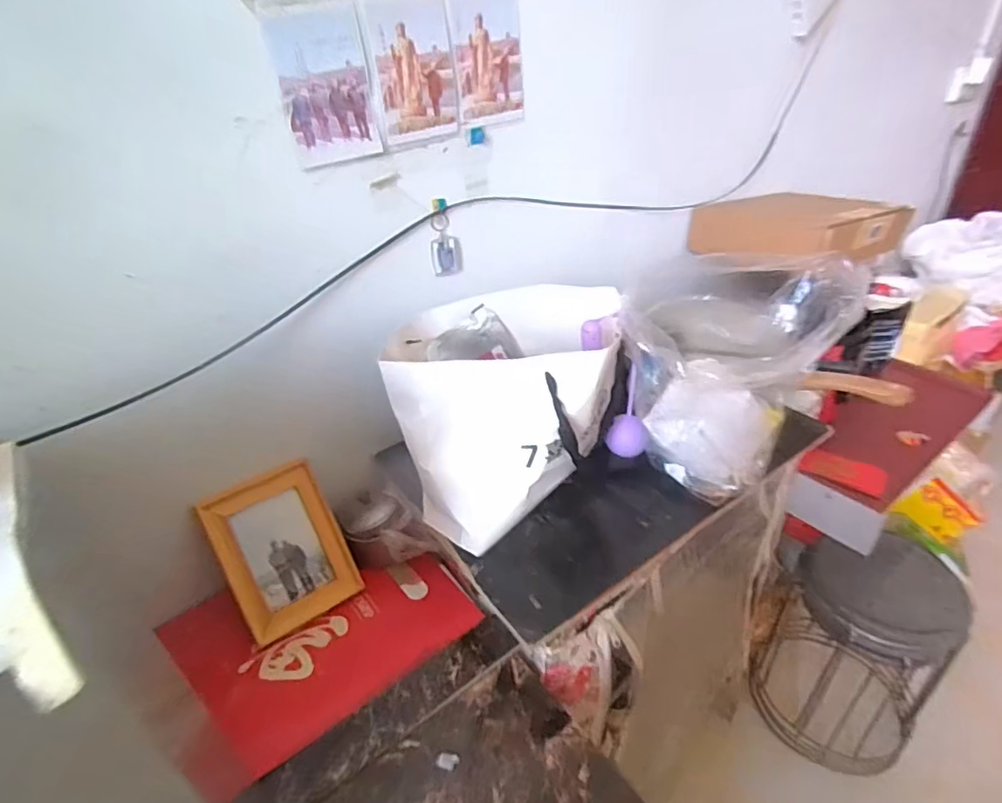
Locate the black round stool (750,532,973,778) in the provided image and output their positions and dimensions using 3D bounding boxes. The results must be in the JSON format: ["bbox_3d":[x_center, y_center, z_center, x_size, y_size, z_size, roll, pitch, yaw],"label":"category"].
[{"bbox_3d":[0.782,0.555,1.229,0.338,0.511,0.297,25,44,37],"label":"black round stool"}]

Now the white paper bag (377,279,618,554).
[{"bbox_3d":[0.012,0.008,0.731,0.288,0.216,0.251,-14,35,-13],"label":"white paper bag"}]

